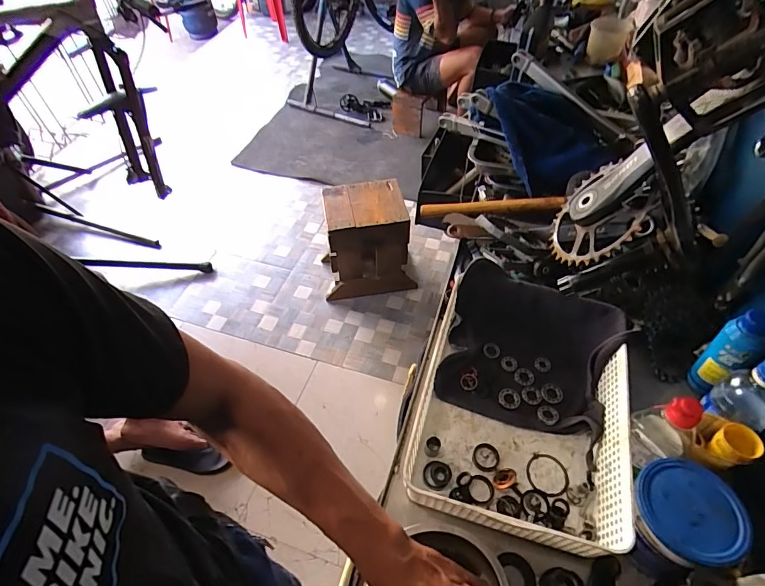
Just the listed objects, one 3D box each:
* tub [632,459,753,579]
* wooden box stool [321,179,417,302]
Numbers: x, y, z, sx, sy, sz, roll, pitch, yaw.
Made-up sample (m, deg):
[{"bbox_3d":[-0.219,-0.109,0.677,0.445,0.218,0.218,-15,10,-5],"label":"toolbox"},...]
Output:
[{"bbox_3d":[0.321,0.250,0.476,0.102,0.091,0.099,-1,50,1],"label":"tub"},{"bbox_3d":[-0.059,-0.212,1.782,0.358,0.408,0.261,-4,50,-2],"label":"wooden box stool"}]

